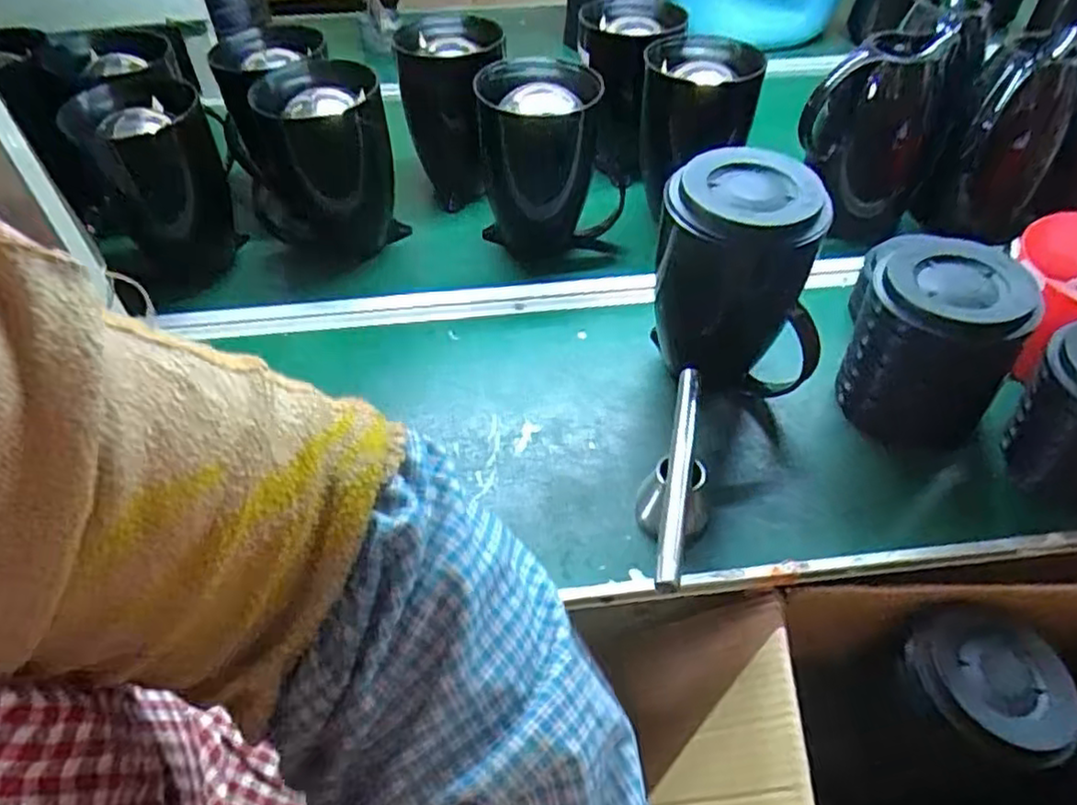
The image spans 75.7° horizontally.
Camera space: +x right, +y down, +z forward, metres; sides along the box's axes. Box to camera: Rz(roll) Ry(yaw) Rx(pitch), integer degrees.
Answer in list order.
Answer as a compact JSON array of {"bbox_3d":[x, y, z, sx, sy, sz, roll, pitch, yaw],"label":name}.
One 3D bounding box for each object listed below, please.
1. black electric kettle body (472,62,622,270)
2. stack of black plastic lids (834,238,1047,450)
[{"bbox_3d":[0.011,-0.279,0.779,0.158,0.185,0.138,-10,47,-8],"label":"black electric kettle body"},{"bbox_3d":[0.339,-0.047,0.609,0.123,0.154,0.100,16,49,15],"label":"stack of black plastic lids"}]

